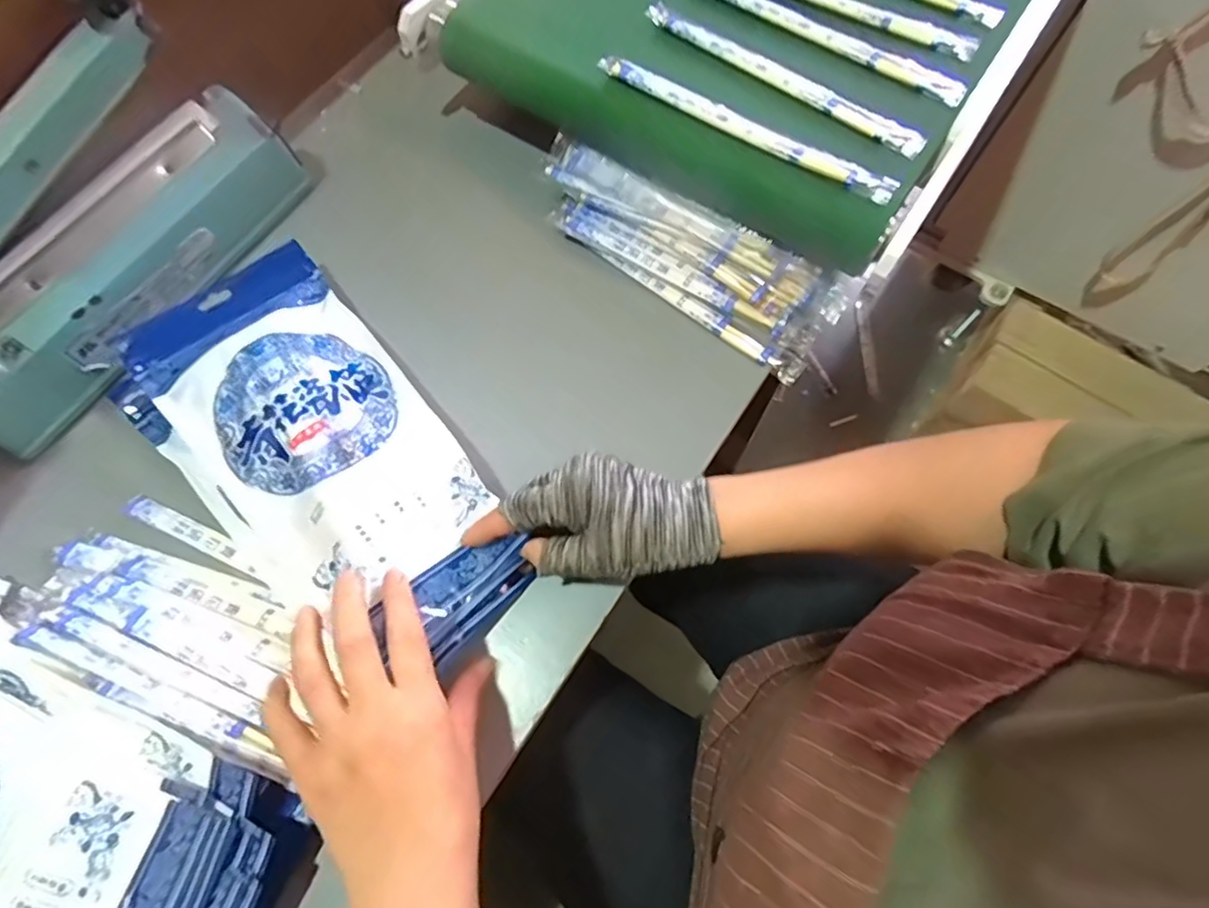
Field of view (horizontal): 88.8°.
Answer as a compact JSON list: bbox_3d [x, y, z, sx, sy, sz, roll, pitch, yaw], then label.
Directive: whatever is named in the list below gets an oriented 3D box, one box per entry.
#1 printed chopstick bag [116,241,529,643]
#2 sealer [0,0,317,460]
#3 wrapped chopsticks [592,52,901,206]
[{"bbox_3d":[-0.194,-0.018,0.416,0.136,0.026,0.309,-39,71,-21],"label":"printed chopstick bag"},{"bbox_3d":[-0.356,-0.159,0.422,0.060,0.167,0.303,32,72,12],"label":"sealer"},{"bbox_3d":[0.095,-0.230,0.429,0.225,0.011,0.019,29,72,11],"label":"wrapped chopsticks"}]

